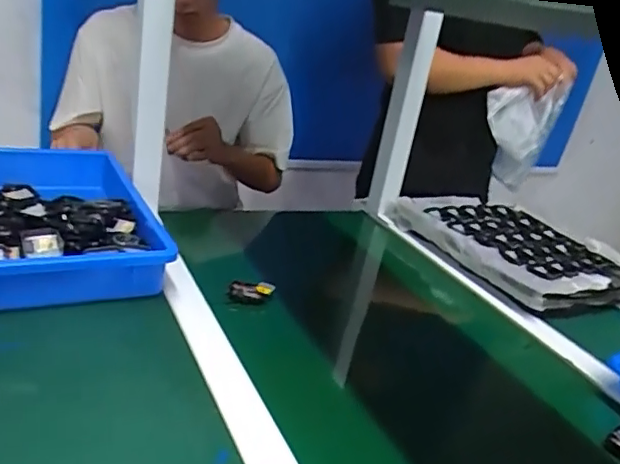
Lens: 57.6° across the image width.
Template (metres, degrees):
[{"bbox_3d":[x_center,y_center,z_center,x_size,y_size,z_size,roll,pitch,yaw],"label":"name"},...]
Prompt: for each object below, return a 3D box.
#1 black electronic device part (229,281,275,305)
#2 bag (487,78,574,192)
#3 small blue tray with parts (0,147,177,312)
[{"bbox_3d":[-0.071,0.074,0.689,0.053,0.032,0.008,10,22,0],"label":"black electronic device part"},{"bbox_3d":[0.427,-0.188,1.172,0.133,0.205,0.080,18,26,23],"label":"bag"},{"bbox_3d":[-0.345,-0.023,0.736,0.251,0.078,0.389,-6,27,-27],"label":"small blue tray with parts"}]

